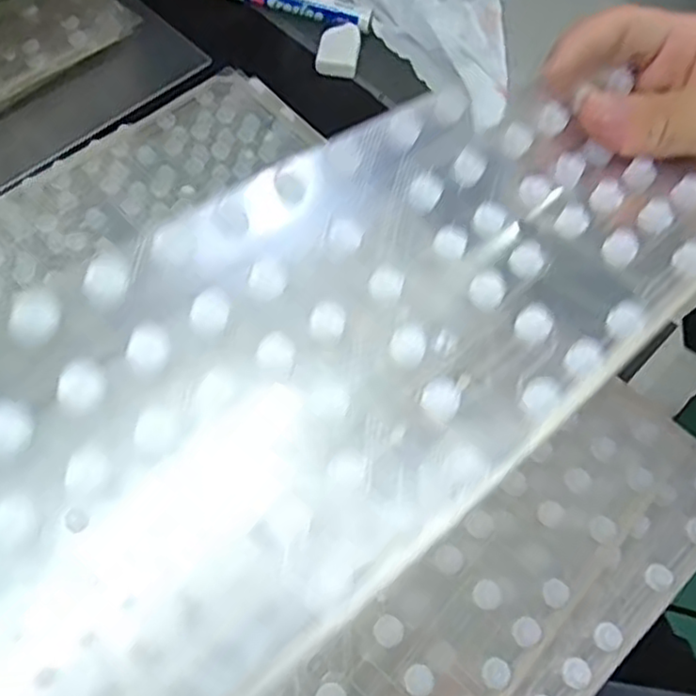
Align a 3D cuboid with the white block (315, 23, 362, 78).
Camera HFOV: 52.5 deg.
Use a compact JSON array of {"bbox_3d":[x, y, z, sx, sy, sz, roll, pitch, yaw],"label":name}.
[{"bbox_3d":[-0.005,-0.191,0.450,0.026,0.009,0.042,11,62,1],"label":"white block"}]

